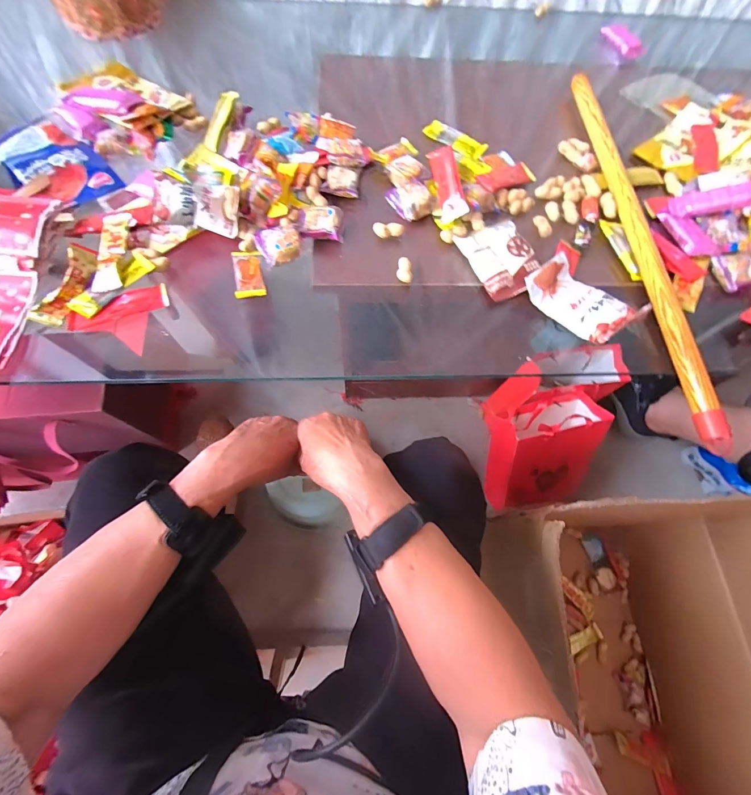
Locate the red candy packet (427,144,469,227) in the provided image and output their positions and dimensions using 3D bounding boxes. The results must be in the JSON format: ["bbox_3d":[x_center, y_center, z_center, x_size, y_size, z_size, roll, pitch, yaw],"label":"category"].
[{"bbox_3d":[0.096,-0.295,0.480,0.028,0.024,0.122,-8,68,-6],"label":"red candy packet"}]

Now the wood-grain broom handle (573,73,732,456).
[{"bbox_3d":[0.347,-0.228,0.479,0.019,0.022,0.600,-2,68,-4],"label":"wood-grain broom handle"}]

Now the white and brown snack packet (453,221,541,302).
[{"bbox_3d":[0.160,-0.173,0.464,0.078,0.027,0.100,-22,71,-11],"label":"white and brown snack packet"}]

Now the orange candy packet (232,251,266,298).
[{"bbox_3d":[-0.157,-0.153,0.445,0.034,0.012,0.061,-12,69,-7],"label":"orange candy packet"}]

